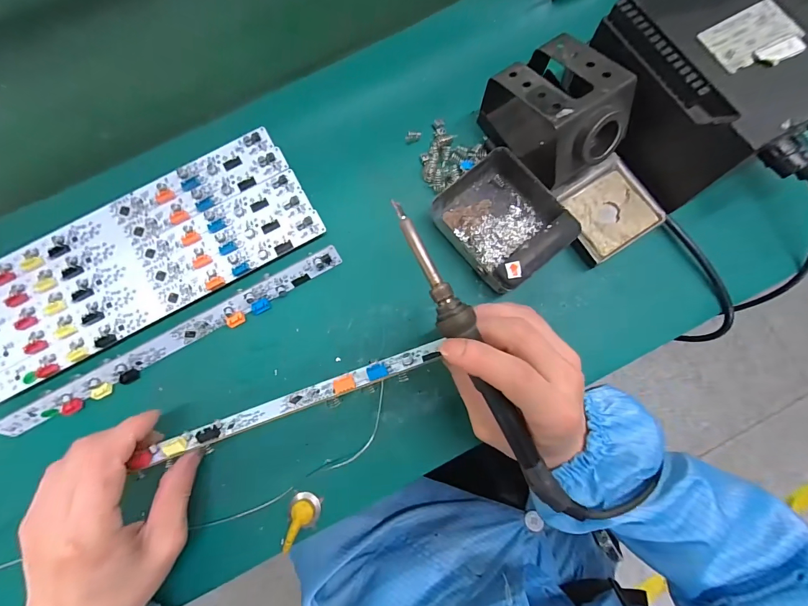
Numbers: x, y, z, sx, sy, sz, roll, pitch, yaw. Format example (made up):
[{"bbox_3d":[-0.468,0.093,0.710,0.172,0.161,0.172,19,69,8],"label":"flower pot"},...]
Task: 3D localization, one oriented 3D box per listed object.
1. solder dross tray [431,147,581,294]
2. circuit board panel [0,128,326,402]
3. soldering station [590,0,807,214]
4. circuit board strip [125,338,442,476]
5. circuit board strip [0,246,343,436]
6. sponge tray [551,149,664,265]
[{"bbox_3d":[0.082,-0.069,0.293,0.091,0.033,0.094,-34,82,-4],"label":"solder dross tray"},{"bbox_3d":[-0.216,-0.034,0.302,0.285,0.014,0.105,-28,81,-3],"label":"circuit board panel"},{"bbox_3d":[0.222,-0.162,0.272,0.124,0.085,0.142,-25,81,-3],"label":"soldering station"},{"bbox_3d":[-0.073,0.066,0.245,0.203,0.017,0.012,-20,81,0],"label":"circuit board strip"},{"bbox_3d":[-0.178,0.031,0.292,0.284,0.015,0.017,-28,81,-3],"label":"circuit board strip"},{"bbox_3d":[0.160,-0.075,0.300,0.072,0.016,0.068,-32,82,-4],"label":"sponge tray"}]

